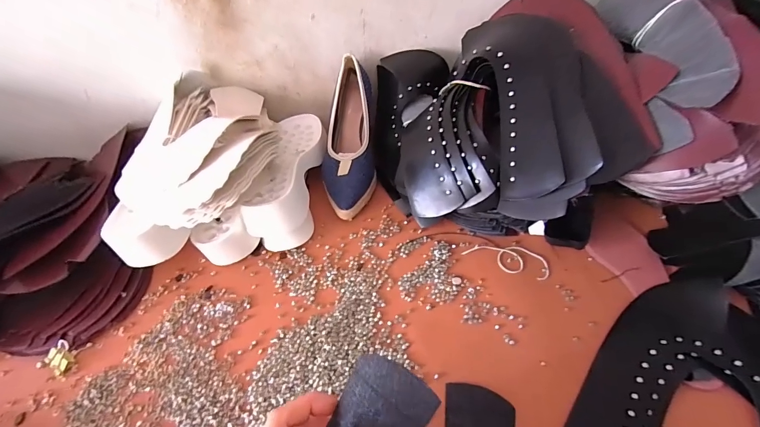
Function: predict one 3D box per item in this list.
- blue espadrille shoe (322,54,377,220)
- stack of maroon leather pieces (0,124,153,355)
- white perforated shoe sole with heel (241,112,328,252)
[{"bbox_3d":[-0.048,-0.112,0.517,0.078,0.071,0.240,-1,71,1],"label":"blue espadrille shoe"},{"bbox_3d":[-0.466,0.023,0.435,0.313,0.086,0.314,-12,51,-7],"label":"stack of maroon leather pieces"},{"bbox_3d":[-0.127,-0.066,0.507,0.075,0.095,0.246,-1,50,1],"label":"white perforated shoe sole with heel"}]

